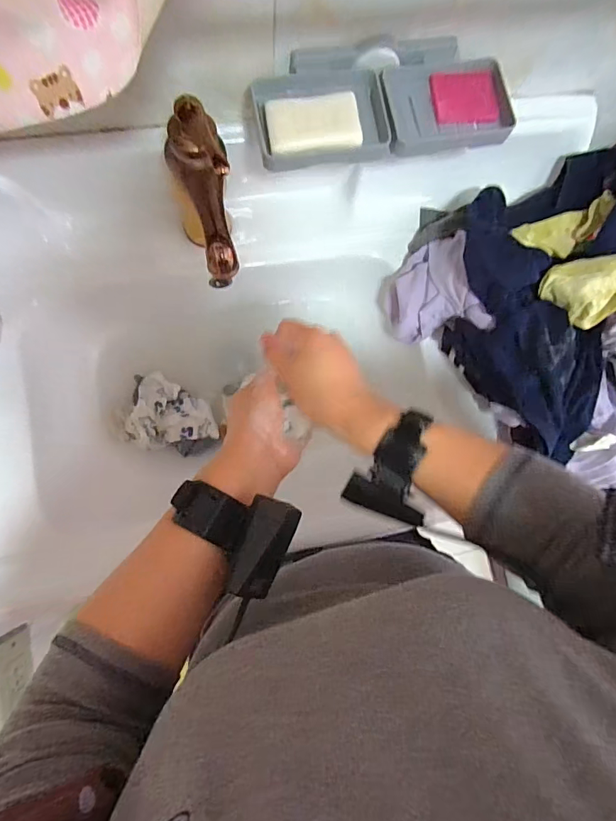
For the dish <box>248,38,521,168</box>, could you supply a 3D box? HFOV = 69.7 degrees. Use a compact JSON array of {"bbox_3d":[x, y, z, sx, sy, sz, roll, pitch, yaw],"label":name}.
[{"bbox_3d":[0.079,-0.310,0.451,0.270,0.034,0.106,-10,83,-7],"label":"dish"}]

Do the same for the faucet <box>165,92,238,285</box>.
[{"bbox_3d":[-0.096,-0.202,0.414,0.057,0.086,0.156,-14,84,-8],"label":"faucet"}]

